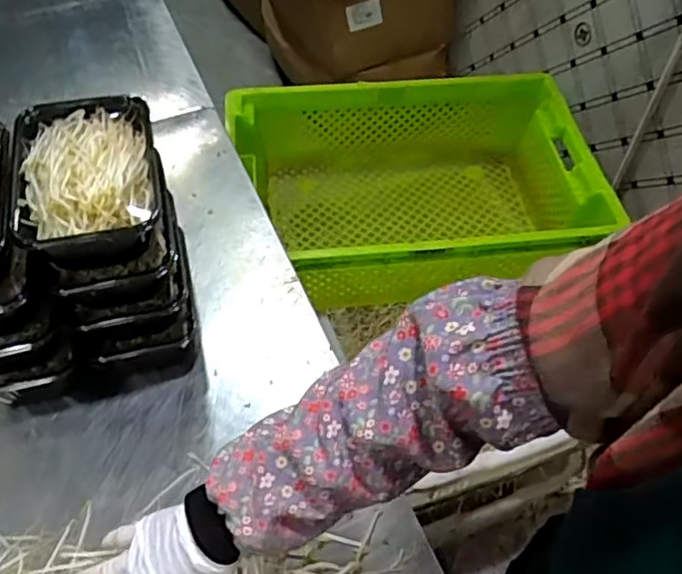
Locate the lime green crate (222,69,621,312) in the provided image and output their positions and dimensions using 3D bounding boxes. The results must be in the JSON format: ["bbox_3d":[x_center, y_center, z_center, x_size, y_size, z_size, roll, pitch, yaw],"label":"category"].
[{"bbox_3d":[0.126,-0.162,1.103,0.592,0.192,0.401,-5,53,-5],"label":"lime green crate"}]

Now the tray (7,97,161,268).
[{"bbox_3d":[-0.229,-0.096,0.578,0.124,0.064,0.194,-8,53,-6],"label":"tray"}]

